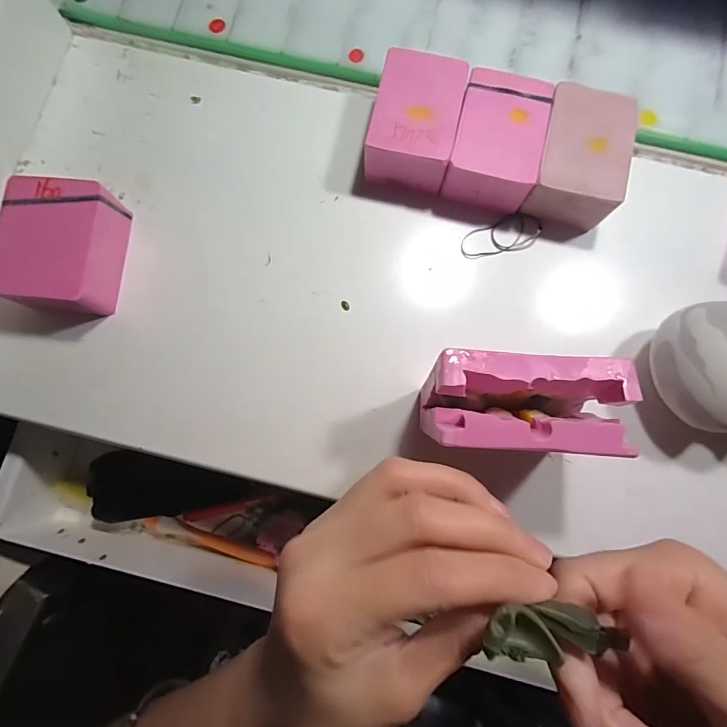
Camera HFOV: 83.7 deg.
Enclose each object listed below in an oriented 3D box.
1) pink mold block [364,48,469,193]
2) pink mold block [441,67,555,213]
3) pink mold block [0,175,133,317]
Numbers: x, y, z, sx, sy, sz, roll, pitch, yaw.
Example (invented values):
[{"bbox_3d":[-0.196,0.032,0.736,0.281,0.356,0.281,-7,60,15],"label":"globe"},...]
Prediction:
[{"bbox_3d":[0.031,-0.145,0.245,0.049,0.028,0.075,13,81,1],"label":"pink mold block"},{"bbox_3d":[0.079,-0.132,0.244,0.049,0.026,0.078,14,81,2],"label":"pink mold block"},{"bbox_3d":[-0.171,-0.064,0.233,0.052,0.033,0.070,5,81,0],"label":"pink mold block"}]

